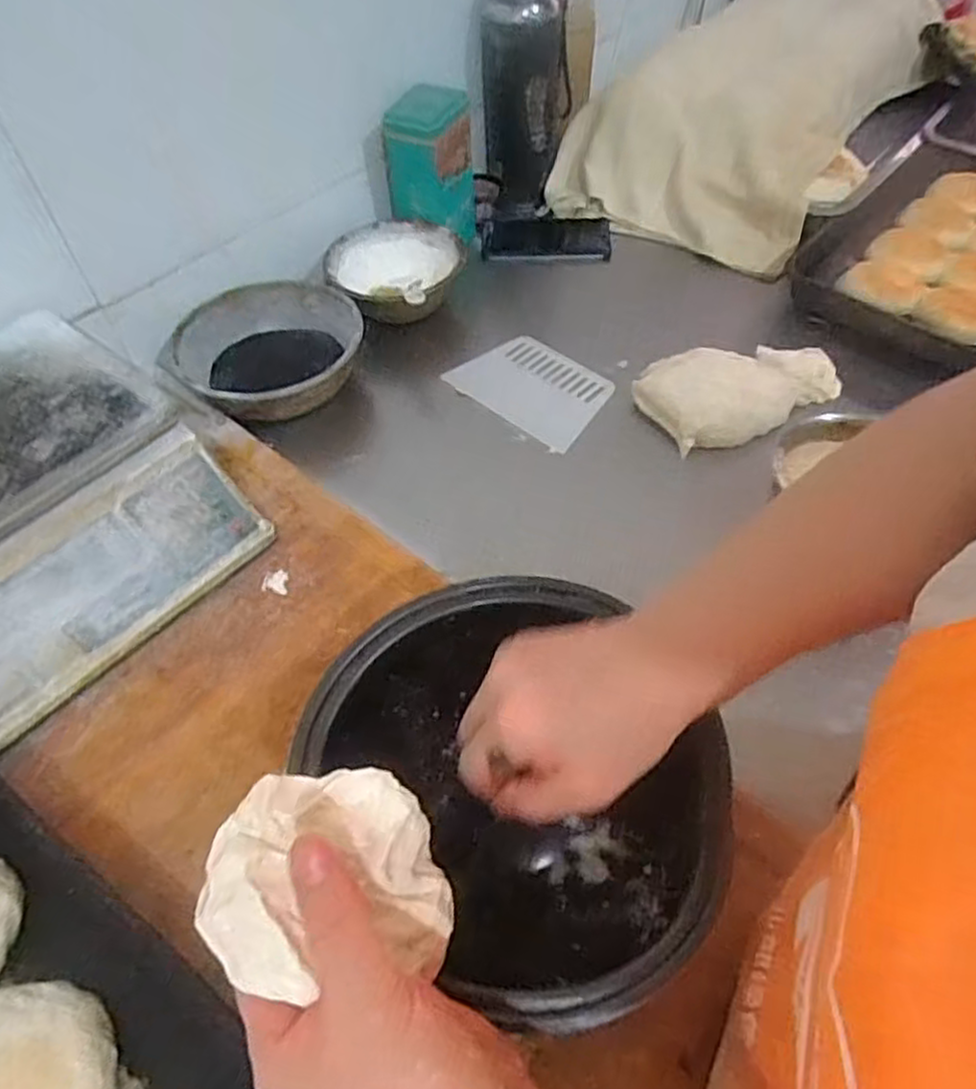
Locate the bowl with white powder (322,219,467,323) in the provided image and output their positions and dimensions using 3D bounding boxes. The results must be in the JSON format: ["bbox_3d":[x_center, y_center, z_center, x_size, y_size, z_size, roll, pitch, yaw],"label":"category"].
[{"bbox_3d":[-0.115,-0.321,0.895,0.165,0.071,0.163,-2,52,3],"label":"bowl with white powder"}]

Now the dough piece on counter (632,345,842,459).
[{"bbox_3d":[0.273,-0.176,0.804,0.213,0.035,0.131,-20,54,-11],"label":"dough piece on counter"}]

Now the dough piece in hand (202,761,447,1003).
[{"bbox_3d":[-0.067,0.139,0.309,0.089,0.056,0.080,-20,54,-11],"label":"dough piece in hand"}]

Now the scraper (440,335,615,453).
[{"bbox_3d":[0.053,-0.181,0.838,0.173,0.013,0.118,38,64,23],"label":"scraper"}]

